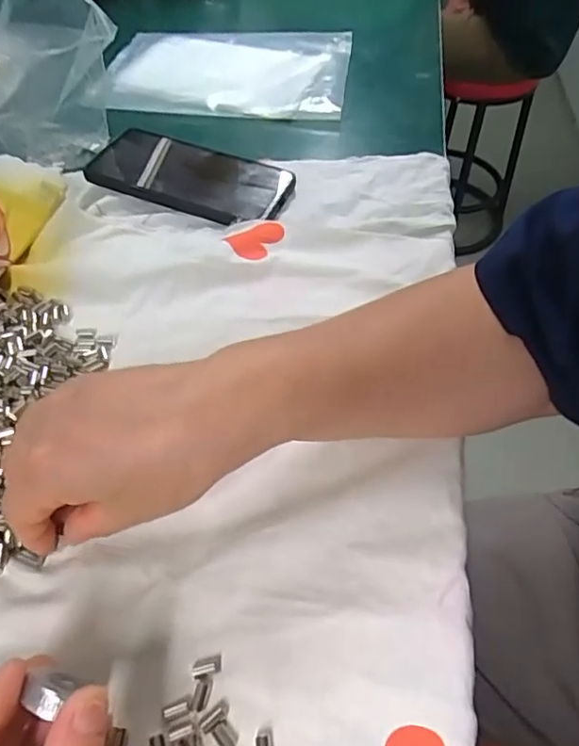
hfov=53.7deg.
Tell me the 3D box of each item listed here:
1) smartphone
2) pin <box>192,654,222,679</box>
[{"bbox_3d":[-0.084,-0.166,0.476,0.168,0.014,0.077,20,51,13],"label":"smartphone"},{"bbox_3d":[-0.035,0.125,0.245,0.013,0.004,0.007,-14,52,-15],"label":"pin"}]

